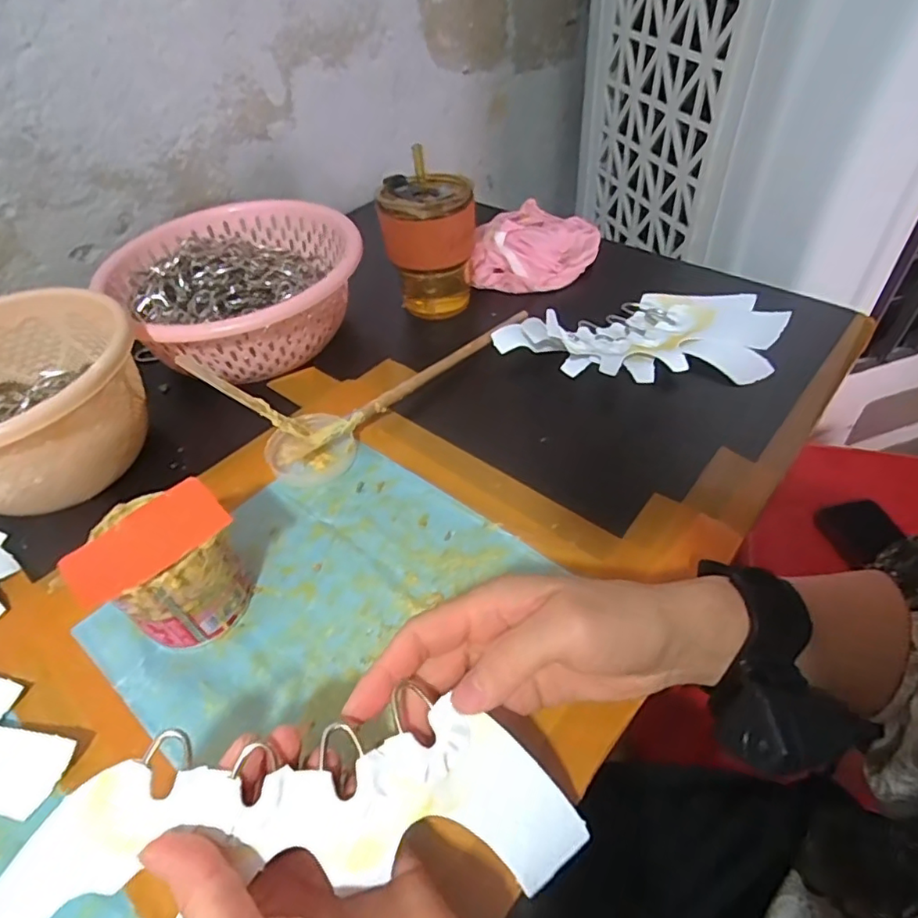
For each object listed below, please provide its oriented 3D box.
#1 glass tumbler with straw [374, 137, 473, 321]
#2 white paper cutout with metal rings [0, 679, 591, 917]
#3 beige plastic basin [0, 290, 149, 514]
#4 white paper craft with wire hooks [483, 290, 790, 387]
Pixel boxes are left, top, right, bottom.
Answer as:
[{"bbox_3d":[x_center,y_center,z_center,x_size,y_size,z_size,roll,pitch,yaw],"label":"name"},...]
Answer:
[{"bbox_3d":[-0.028,-0.202,0.525,0.081,0.135,0.070,-9,47,-4],"label":"glass tumbler with straw"},{"bbox_3d":[-0.050,0.138,0.222,0.208,0.016,0.062,5,68,-15],"label":"white paper cutout with metal rings"},{"bbox_3d":[-0.316,-0.041,0.414,0.165,0.088,0.152,-2,47,2],"label":"beige plastic basin"},{"bbox_3d":[0.153,-0.115,0.500,0.239,0.032,0.120,-2,47,2],"label":"white paper craft with wire hooks"}]

